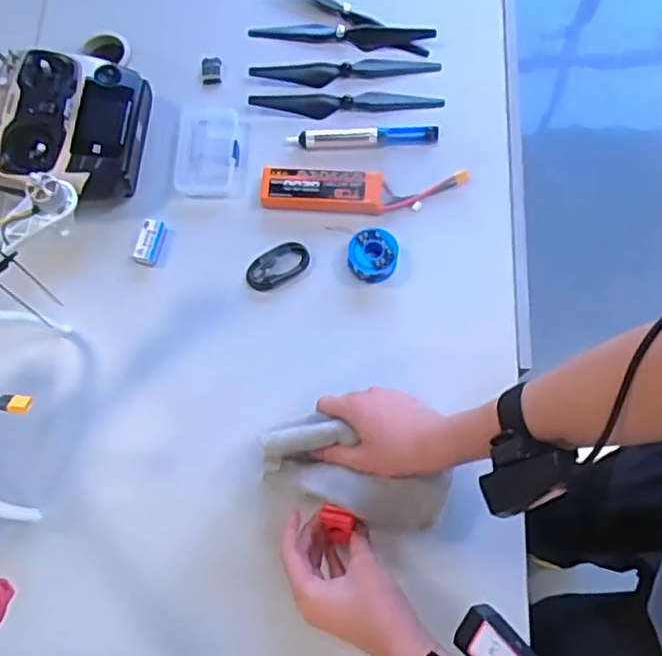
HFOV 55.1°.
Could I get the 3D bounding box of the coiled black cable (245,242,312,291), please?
[{"bbox_3d":[-0.060,-0.070,0.719,0.076,0.005,0.040,-30,74,-7],"label":"coiled black cable"}]

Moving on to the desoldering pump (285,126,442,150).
[{"bbox_3d":[0.039,-0.230,0.761,0.174,0.016,0.023,0,73,2],"label":"desoldering pump"}]

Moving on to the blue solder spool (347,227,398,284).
[{"bbox_3d":[0.048,-0.081,0.711,0.051,0.044,0.050,-1,73,2],"label":"blue solder spool"}]

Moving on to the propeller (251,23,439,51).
[{"bbox_3d":[0.012,-0.371,0.809,0.233,0.018,0.033,3,73,3],"label":"propeller"}]

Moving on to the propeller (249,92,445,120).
[{"bbox_3d":[0.020,-0.277,0.786,0.234,0.018,0.035,-4,73,1],"label":"propeller"}]

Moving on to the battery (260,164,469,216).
[{"bbox_3d":[0.038,-0.159,0.729,0.232,0.022,0.050,1,73,3],"label":"battery"}]

